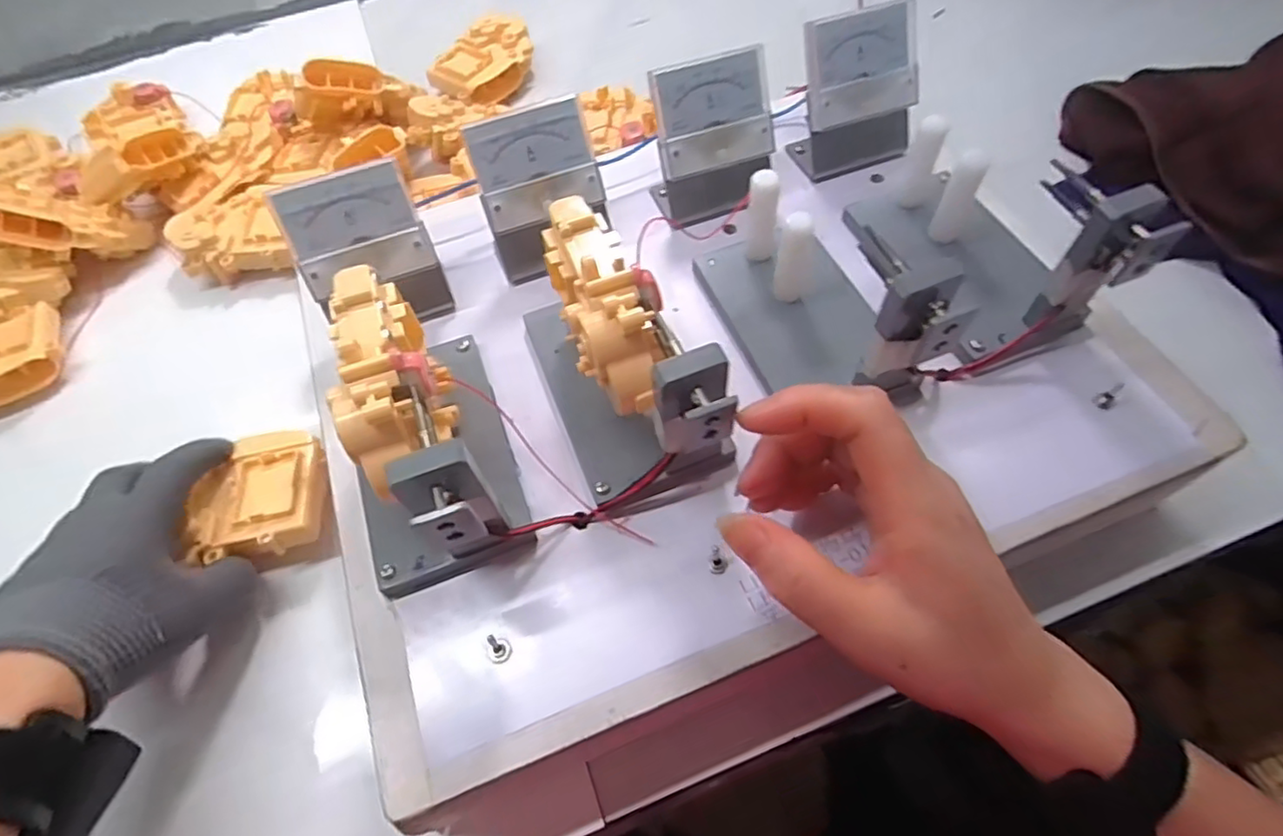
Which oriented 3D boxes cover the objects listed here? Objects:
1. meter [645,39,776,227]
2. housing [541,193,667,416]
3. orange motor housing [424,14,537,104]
[{"bbox_3d":[0.042,-0.154,0.367,0.065,0.081,0.041,-22,60,-9],"label":"meter"},{"bbox_3d":[-0.016,-0.052,0.275,0.039,0.034,0.096,-15,59,-5],"label":"housing"},{"bbox_3d":[-0.136,-0.313,0.580,0.066,0.040,0.099,37,68,23],"label":"orange motor housing"}]

